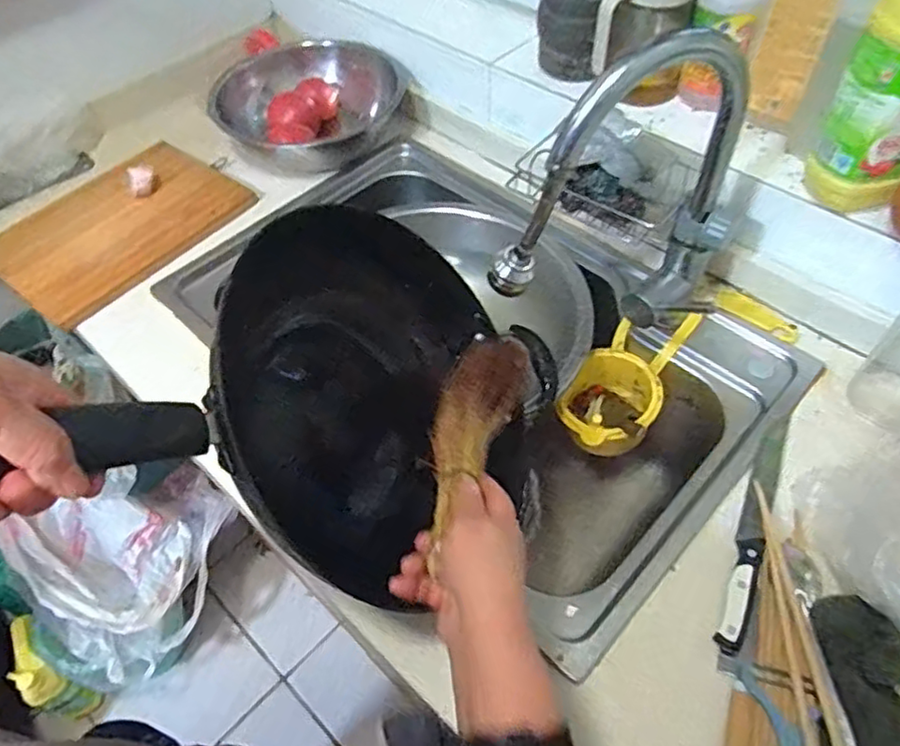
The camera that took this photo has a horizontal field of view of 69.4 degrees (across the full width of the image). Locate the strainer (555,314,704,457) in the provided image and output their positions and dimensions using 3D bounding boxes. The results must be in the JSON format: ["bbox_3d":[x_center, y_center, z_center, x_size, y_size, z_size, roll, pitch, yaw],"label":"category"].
[{"bbox_3d":[0.200,0.022,0.774,0.104,0.126,0.172,24,58,19],"label":"strainer"}]

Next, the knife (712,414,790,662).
[{"bbox_3d":[0.285,0.137,0.606,0.026,0.013,0.247,21,57,18],"label":"knife"}]

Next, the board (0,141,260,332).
[{"bbox_3d":[-0.455,-0.207,0.894,0.235,0.025,0.306,33,64,20],"label":"board"}]

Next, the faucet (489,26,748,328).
[{"bbox_3d":[0.161,-0.143,0.597,0.253,0.312,0.066,-21,55,-13],"label":"faucet"}]

